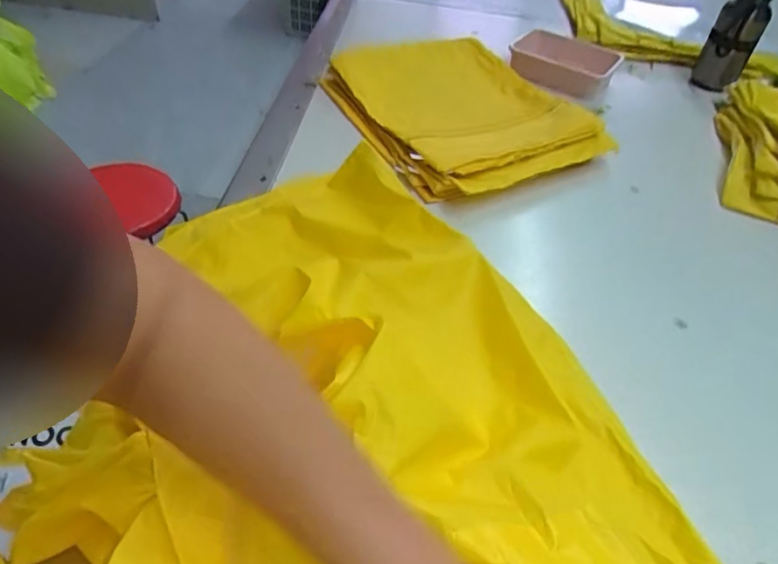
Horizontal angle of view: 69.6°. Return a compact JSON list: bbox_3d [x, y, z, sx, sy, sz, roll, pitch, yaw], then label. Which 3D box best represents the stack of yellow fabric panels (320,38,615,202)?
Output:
[{"bbox_3d":[0.110,-0.264,0.827,0.321,0.044,0.366,-17,49,-22],"label":"stack of yellow fabric panels"}]

